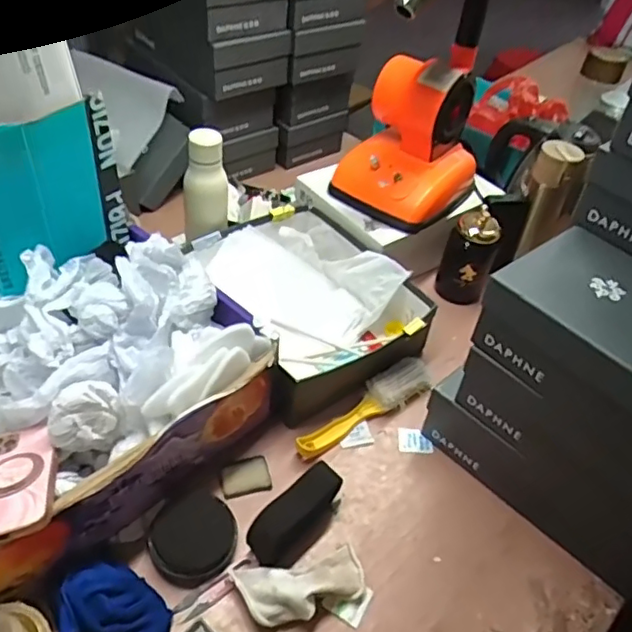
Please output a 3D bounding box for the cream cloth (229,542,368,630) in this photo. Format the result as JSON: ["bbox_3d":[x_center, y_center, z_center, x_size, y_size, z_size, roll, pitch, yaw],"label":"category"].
[{"bbox_3d":[-0.014,0.284,0.646,0.139,0.040,0.071,-8,46,-15],"label":"cream cloth"}]

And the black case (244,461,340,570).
[{"bbox_3d":[-0.020,0.226,0.693,0.054,0.045,0.121,33,49,24],"label":"black case"}]

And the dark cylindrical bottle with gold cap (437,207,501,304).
[{"bbox_3d":[0.237,-0.087,0.960,0.072,0.142,0.069,4,44,-4],"label":"dark cylindrical bottle with gold cap"}]

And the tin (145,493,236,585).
[{"bbox_3d":[-0.131,0.242,0.667,0.090,0.039,0.083,4,44,-4],"label":"tin"}]

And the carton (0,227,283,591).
[{"bbox_3d":[-0.277,0.070,0.675,0.295,0.170,0.382,37,51,27],"label":"carton"}]

